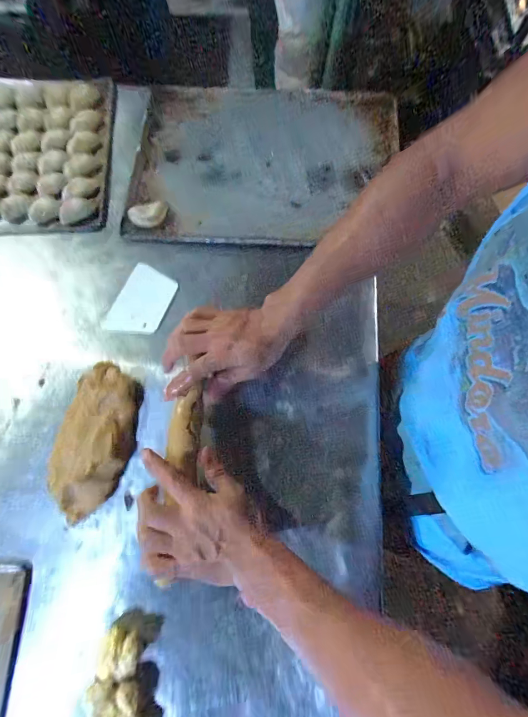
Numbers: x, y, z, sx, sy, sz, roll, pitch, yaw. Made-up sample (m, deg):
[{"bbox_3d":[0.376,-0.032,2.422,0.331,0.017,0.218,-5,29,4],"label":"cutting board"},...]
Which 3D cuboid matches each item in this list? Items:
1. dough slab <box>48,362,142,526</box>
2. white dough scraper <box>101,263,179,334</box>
[{"bbox_3d":[-0.213,0.102,0.429,0.090,0.038,0.197,13,71,4],"label":"dough slab"},{"bbox_3d":[-0.186,-0.085,0.510,0.079,0.007,0.114,22,74,4],"label":"white dough scraper"}]

